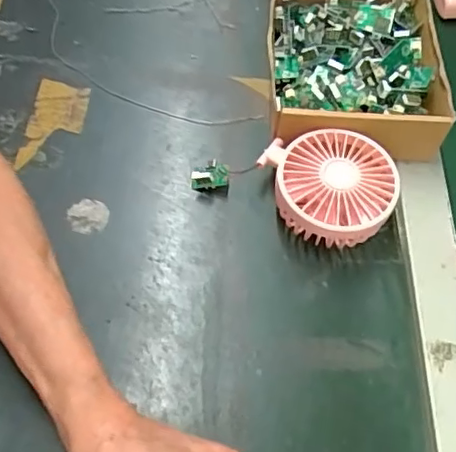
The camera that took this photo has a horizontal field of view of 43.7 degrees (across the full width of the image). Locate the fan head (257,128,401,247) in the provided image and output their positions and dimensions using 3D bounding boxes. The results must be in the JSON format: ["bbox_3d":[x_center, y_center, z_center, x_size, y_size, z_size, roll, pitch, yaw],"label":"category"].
[{"bbox_3d":[0.077,-0.027,0.436,0.090,0.050,0.086,2,60,-4],"label":"fan head"}]

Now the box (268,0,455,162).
[{"bbox_3d":[0.108,-0.141,0.499,0.142,0.059,0.174,5,60,-2],"label":"box"}]

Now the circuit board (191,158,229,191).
[{"bbox_3d":[-0.015,-0.040,0.456,0.029,0.018,0.022,-10,62,-10],"label":"circuit board"}]

